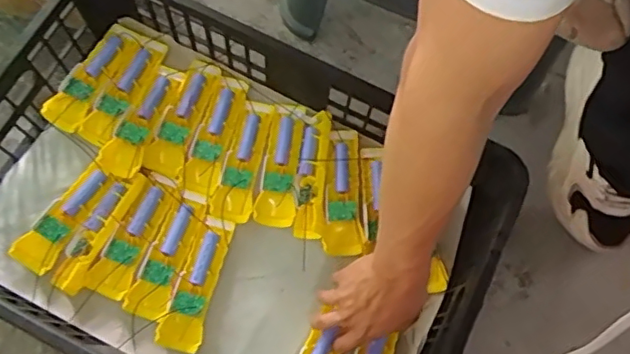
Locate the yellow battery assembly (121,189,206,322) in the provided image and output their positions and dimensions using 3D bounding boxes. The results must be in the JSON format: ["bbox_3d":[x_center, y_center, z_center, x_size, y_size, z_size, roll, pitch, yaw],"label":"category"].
[{"bbox_3d":[-0.173,0.092,0.683,0.047,0.024,0.155,22,71,4],"label":"yellow battery assembly"}]

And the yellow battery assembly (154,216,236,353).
[{"bbox_3d":[-0.136,0.125,0.676,0.050,0.028,0.160,18,70,2],"label":"yellow battery assembly"}]

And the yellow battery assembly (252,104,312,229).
[{"bbox_3d":[-0.041,-0.017,0.733,0.047,0.024,0.159,11,70,1],"label":"yellow battery assembly"}]

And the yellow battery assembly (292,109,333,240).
[{"bbox_3d":[-0.002,-0.006,0.723,0.041,0.035,0.164,6,70,-1],"label":"yellow battery assembly"}]

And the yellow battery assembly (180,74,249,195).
[{"bbox_3d":[-0.127,-0.061,0.731,0.045,0.031,0.165,16,70,3],"label":"yellow battery assembly"}]

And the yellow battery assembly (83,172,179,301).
[{"bbox_3d":[-0.215,0.067,0.682,0.045,0.018,0.154,25,71,5],"label":"yellow battery assembly"}]

